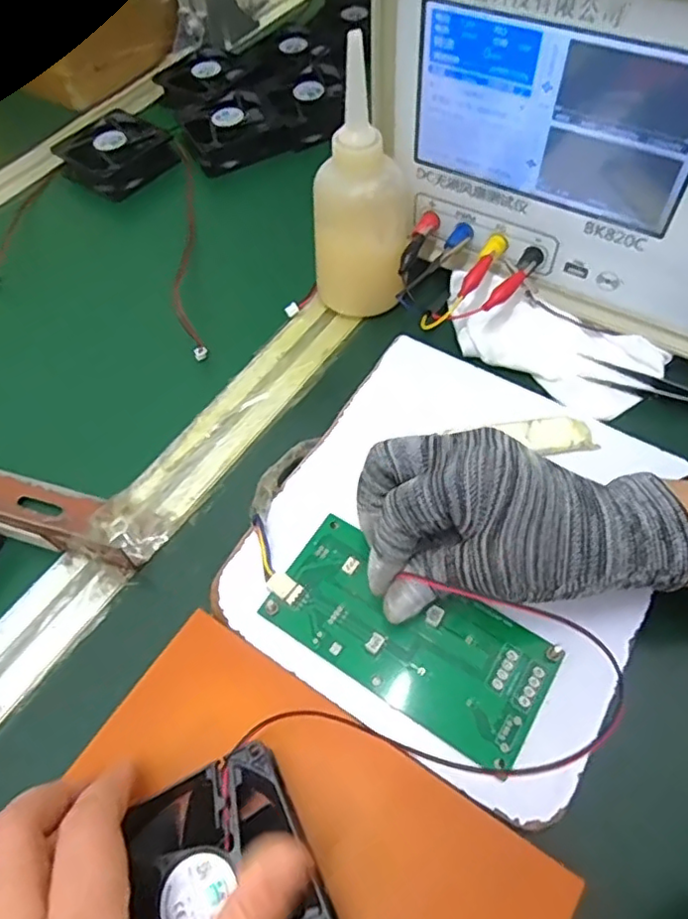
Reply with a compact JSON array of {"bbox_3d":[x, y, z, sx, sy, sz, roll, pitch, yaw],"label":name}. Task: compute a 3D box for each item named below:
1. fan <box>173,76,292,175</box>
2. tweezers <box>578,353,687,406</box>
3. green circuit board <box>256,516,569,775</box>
[{"bbox_3d":[-0.106,-0.307,0.553,0.081,0.025,0.090,-24,59,-9],"label":"fan"},{"bbox_3d":[0.202,-0.040,0.366,0.117,0.006,0.018,20,62,17],"label":"tweezers"},{"bbox_3d":[0.030,0.083,0.292,0.132,0.007,0.064,27,64,17],"label":"green circuit board"}]

